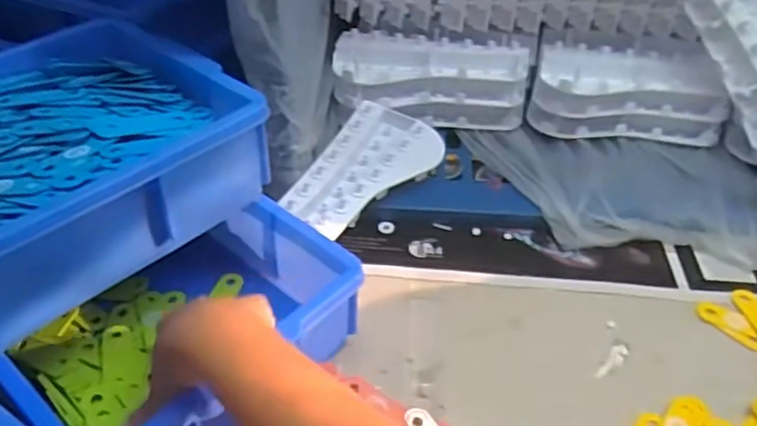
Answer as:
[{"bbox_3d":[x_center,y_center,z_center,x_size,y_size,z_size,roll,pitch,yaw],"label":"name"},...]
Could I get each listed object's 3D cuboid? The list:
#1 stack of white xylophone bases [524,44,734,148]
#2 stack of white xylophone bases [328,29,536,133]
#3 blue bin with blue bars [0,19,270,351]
[{"bbox_3d":[0.302,-0.142,0.751,0.224,0.091,0.077,2,42,0],"label":"stack of white xylophone bases"},{"bbox_3d":[0.062,-0.158,0.761,0.226,0.092,0.083,0,42,-3],"label":"stack of white xylophone bases"},{"bbox_3d":[-0.302,-0.025,0.491,0.259,0.093,0.342,30,48,30],"label":"blue bin with blue bars"}]

